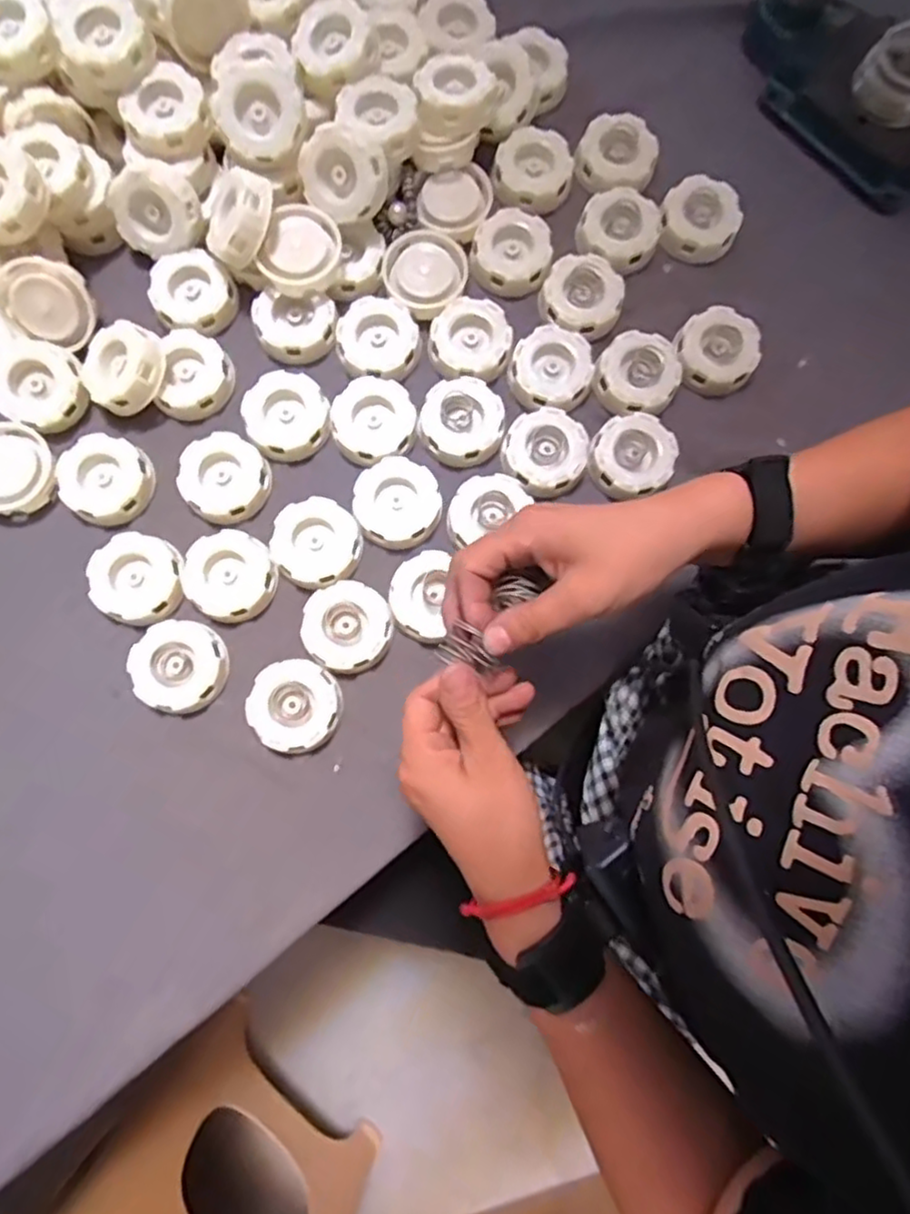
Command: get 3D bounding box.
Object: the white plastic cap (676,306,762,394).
[{"bbox_3d":[0.199,-0.195,0.518,0.059,0.017,0.060,0,80,-2],"label":"white plastic cap"}]

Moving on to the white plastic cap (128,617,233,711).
[{"bbox_3d":[-0.190,0.041,0.468,0.062,0.020,0.060,0,80,-2],"label":"white plastic cap"}]

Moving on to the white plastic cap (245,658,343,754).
[{"bbox_3d":[-0.109,0.068,0.469,0.058,0.018,0.060,0,80,-2],"label":"white plastic cap"}]

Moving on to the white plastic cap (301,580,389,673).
[{"bbox_3d":[-0.075,0.015,0.480,0.060,0.019,0.060,0,80,-2],"label":"white plastic cap"}]

